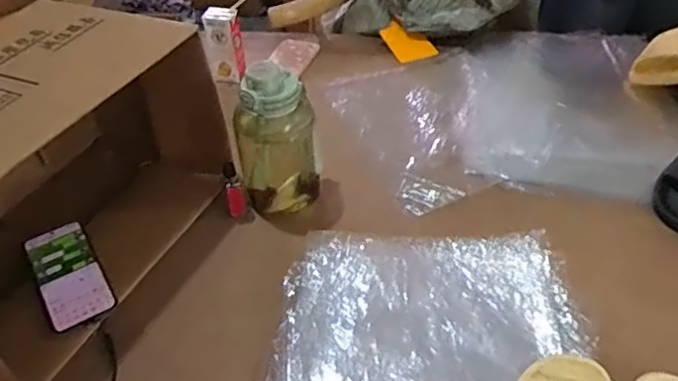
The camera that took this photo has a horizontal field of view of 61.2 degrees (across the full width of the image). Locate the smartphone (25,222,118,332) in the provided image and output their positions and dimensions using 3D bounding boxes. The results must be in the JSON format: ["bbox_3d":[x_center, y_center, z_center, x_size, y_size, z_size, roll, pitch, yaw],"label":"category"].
[{"bbox_3d":[-0.346,0.105,0.734,0.074,0.008,0.159,-20,50,-30],"label":"smartphone"}]

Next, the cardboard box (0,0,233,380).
[{"bbox_3d":[-0.380,-0.019,0.733,0.290,0.275,0.421,15,46,20],"label":"cardboard box"}]

